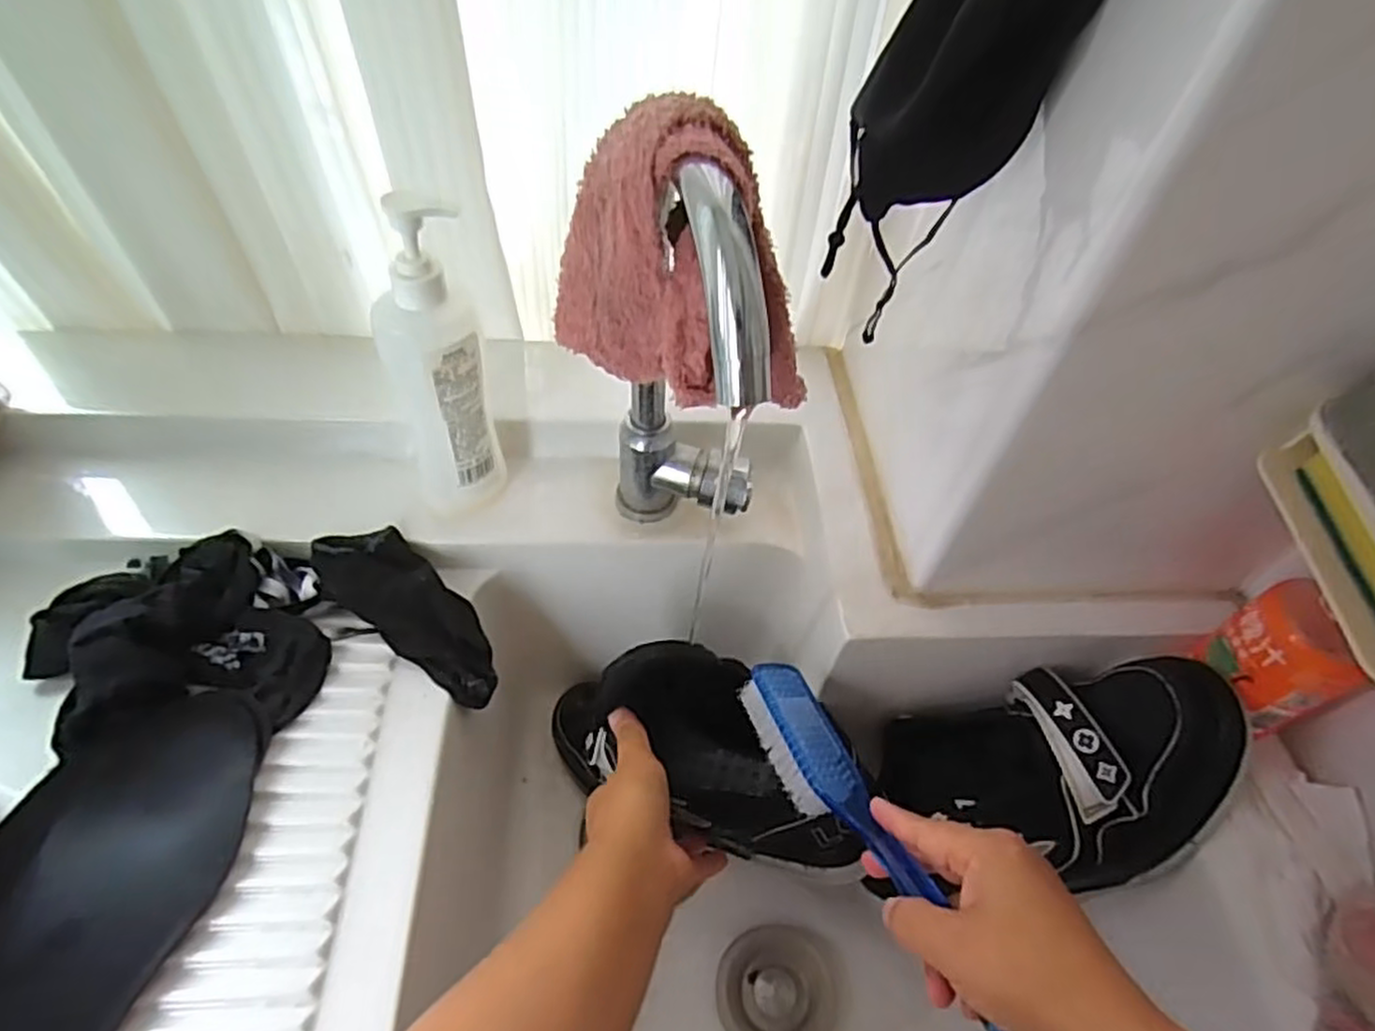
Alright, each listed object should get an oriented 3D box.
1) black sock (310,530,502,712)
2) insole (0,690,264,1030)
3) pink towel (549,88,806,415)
[{"bbox_3d":[-0.195,0.066,0.526,0.159,0.031,0.062,41,59,8],"label":"black sock"},{"bbox_3d":[-0.303,0.213,0.364,0.085,0.031,0.268,8,52,2],"label":"insole"},{"bbox_3d":[-0.004,-0.127,0.357,0.089,0.134,0.141,-32,61,-26],"label":"pink towel"}]

